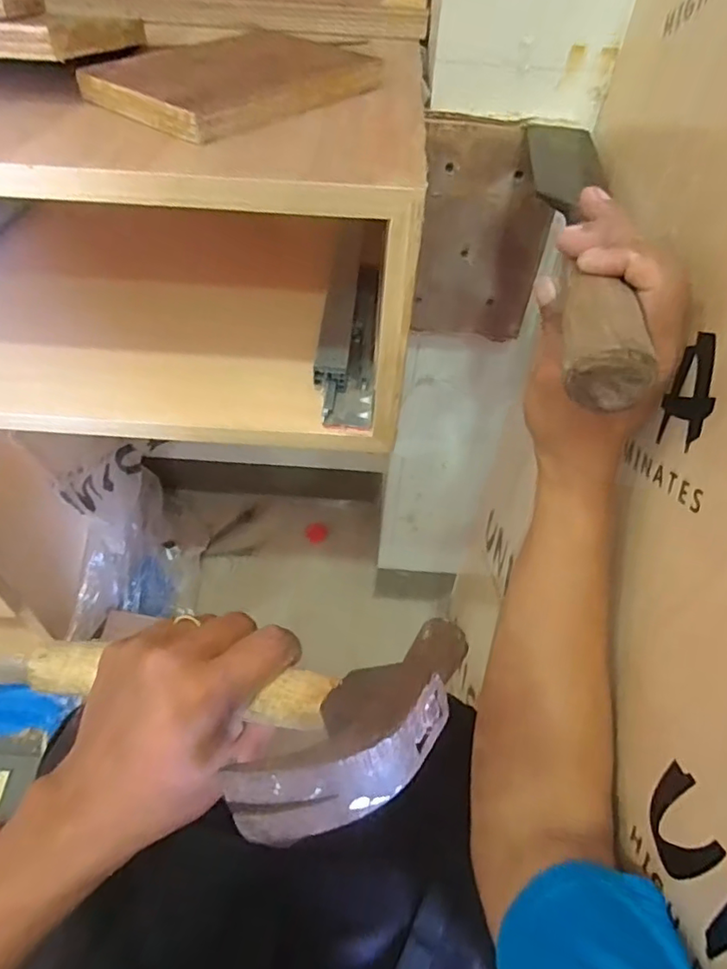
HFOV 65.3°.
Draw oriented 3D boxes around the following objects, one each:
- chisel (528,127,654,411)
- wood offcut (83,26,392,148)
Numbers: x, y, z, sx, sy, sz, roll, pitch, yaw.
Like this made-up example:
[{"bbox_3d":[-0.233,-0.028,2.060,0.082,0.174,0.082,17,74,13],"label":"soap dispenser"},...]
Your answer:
[{"bbox_3d":[0.130,-0.159,0.356,0.046,0.040,0.312,9,47,5],"label":"chisel"},{"bbox_3d":[-0.090,-0.309,0.426,0.133,0.019,0.205,33,56,22],"label":"wood offcut"}]

